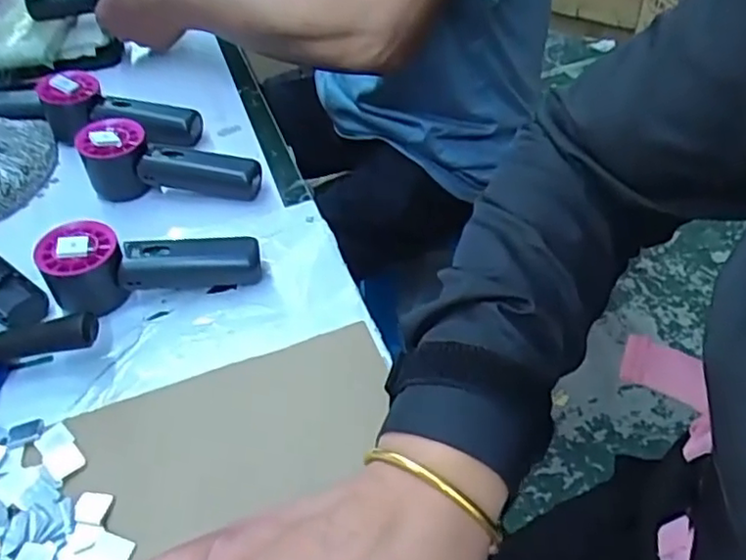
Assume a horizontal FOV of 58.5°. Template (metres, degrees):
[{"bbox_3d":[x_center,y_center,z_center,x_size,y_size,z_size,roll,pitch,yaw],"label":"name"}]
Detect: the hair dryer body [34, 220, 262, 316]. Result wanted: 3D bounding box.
[{"bbox_3d":[-0.165,-0.015,0.505,0.153,0.057,0.046,-10,46,-2],"label":"hair dryer body"}]

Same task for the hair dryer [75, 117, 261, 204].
[{"bbox_3d":[-0.178,-0.104,0.592,0.154,0.055,0.050,1,47,8],"label":"hair dryer"}]

